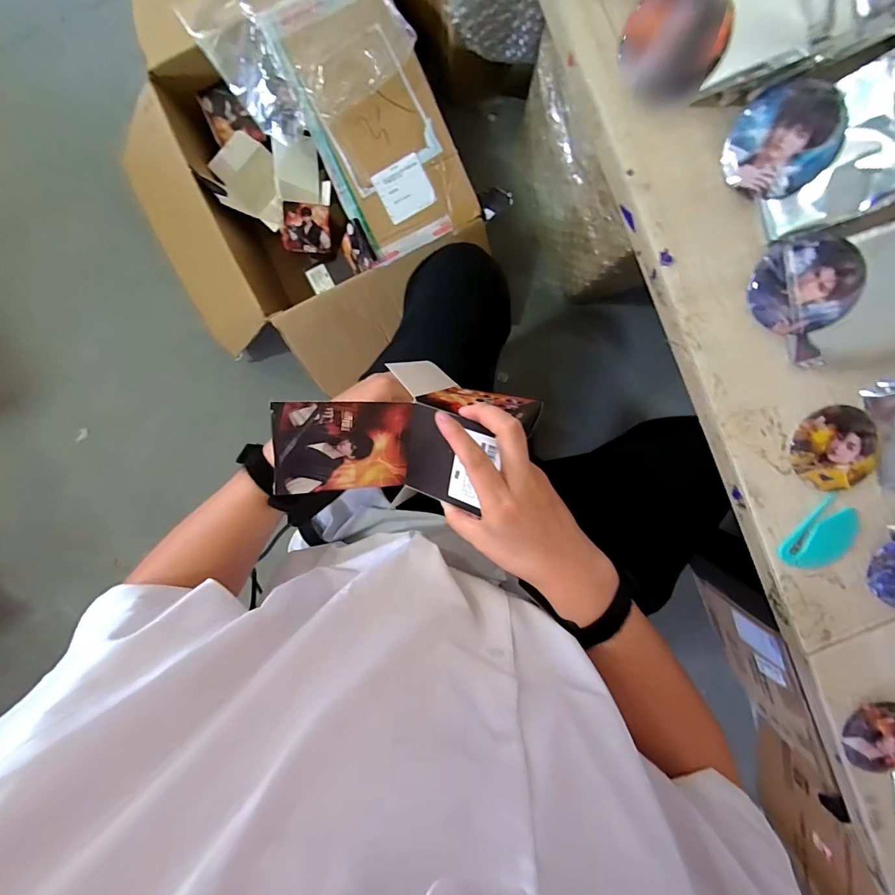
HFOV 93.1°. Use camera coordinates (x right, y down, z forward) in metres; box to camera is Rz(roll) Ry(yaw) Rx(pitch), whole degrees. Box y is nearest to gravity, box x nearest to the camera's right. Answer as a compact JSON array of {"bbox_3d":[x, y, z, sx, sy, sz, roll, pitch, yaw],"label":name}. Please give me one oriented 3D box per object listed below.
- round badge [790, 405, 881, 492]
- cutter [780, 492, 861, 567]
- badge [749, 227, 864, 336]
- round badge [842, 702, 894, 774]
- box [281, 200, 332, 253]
[{"bbox_3d":[0.332,0.000,0.362,0.070,0.014,0.071,0,97,0],"label":"round badge"},{"bbox_3d":[0.332,0.080,0.375,0.045,0.007,0.069,36,96,-5],"label":"cutter"},{"bbox_3d":[0.280,-0.129,0.333,0.068,0.007,0.074,12,110,35],"label":"badge"},{"bbox_3d":[0.412,0.273,0.399,0.073,0.009,0.068,0,97,0],"label":"round badge"},{"bbox_3d":[-0.287,-0.449,0.868,0.092,0.011,0.089,-6,123,-24],"label":"box"}]

